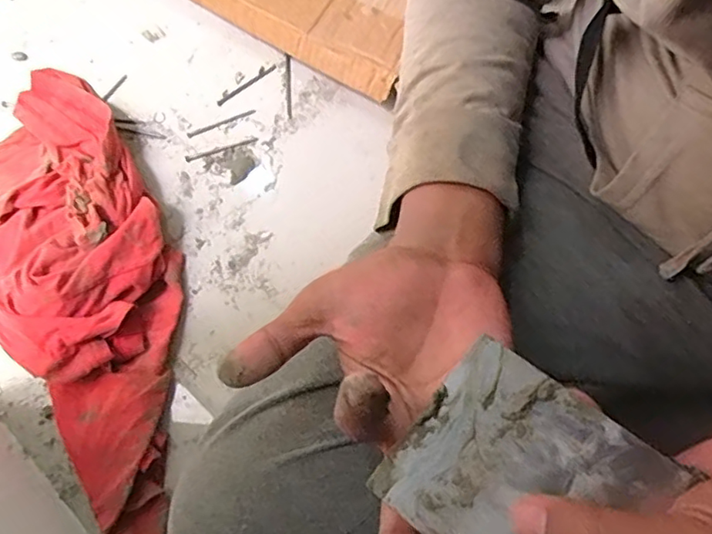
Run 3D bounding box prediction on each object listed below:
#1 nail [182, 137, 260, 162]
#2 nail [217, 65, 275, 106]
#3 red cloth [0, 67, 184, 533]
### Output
[{"bbox_3d":[-0.136,-0.119,0.583,0.074,0.004,0.006,-17,74,-3],"label":"nail"},{"bbox_3d":[-0.114,-0.190,0.603,0.073,0.004,0.007,-35,76,-8],"label":"nail"},{"bbox_3d":[-0.253,0.013,0.516,0.178,0.066,0.462,-26,75,-5],"label":"red cloth"}]

